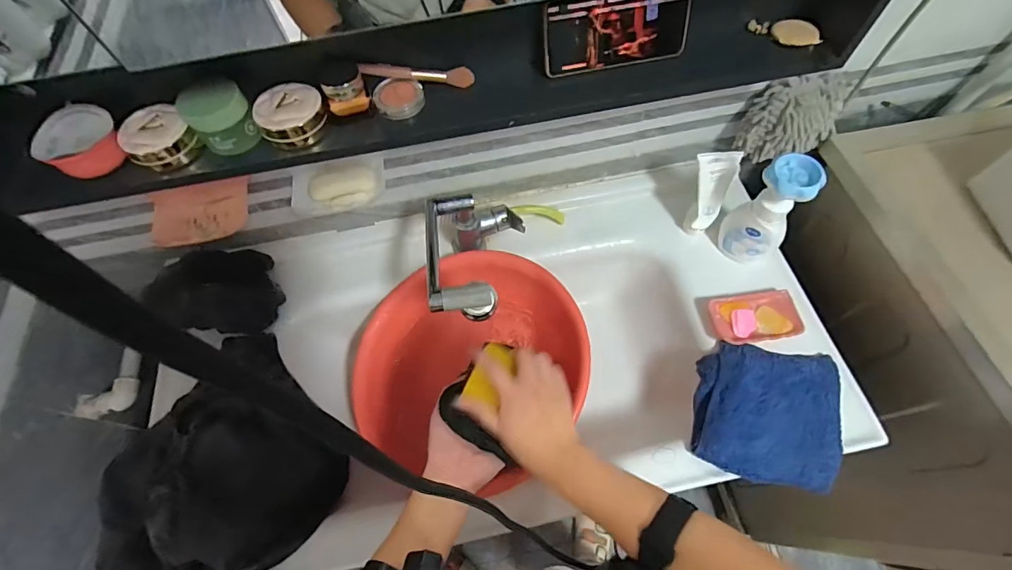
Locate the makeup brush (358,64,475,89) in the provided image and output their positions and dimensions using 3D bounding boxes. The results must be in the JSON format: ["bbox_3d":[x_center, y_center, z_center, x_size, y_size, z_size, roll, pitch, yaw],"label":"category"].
[{"bbox_3d":[-0.101,-0.244,0.499,0.129,0.017,0.013,-3,61,-16],"label":"makeup brush"}]

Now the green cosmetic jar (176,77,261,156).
[{"bbox_3d":[-0.313,-0.184,0.474,0.064,0.056,0.056,-33,66,-14],"label":"green cosmetic jar"}]

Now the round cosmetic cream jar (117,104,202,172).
[{"bbox_3d":[-0.392,-0.166,0.487,0.067,0.037,0.066,-1,62,2],"label":"round cosmetic cream jar"}]

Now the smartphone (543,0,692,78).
[{"bbox_3d":[0.127,-0.290,0.493,0.167,0.078,0.009,-11,42,-3],"label":"smartphone"}]

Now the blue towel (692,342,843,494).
[{"bbox_3d":[0.368,0.178,0.607,0.186,0.031,0.186,11,63,8],"label":"blue towel"}]

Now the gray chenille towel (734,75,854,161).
[{"bbox_3d":[0.452,-0.260,0.679,0.135,0.118,0.064,1,63,3],"label":"gray chenille towel"}]

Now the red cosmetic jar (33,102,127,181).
[{"bbox_3d":[-0.475,-0.163,0.482,0.081,0.043,0.075,-1,62,2],"label":"red cosmetic jar"}]

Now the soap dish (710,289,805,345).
[{"bbox_3d":[0.389,0.051,0.672,0.132,0.018,0.079,-7,62,-2],"label":"soap dish"}]

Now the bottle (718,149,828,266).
[{"bbox_3d":[0.397,-0.108,0.656,0.062,0.183,0.086,-39,68,-17],"label":"bottle"}]

